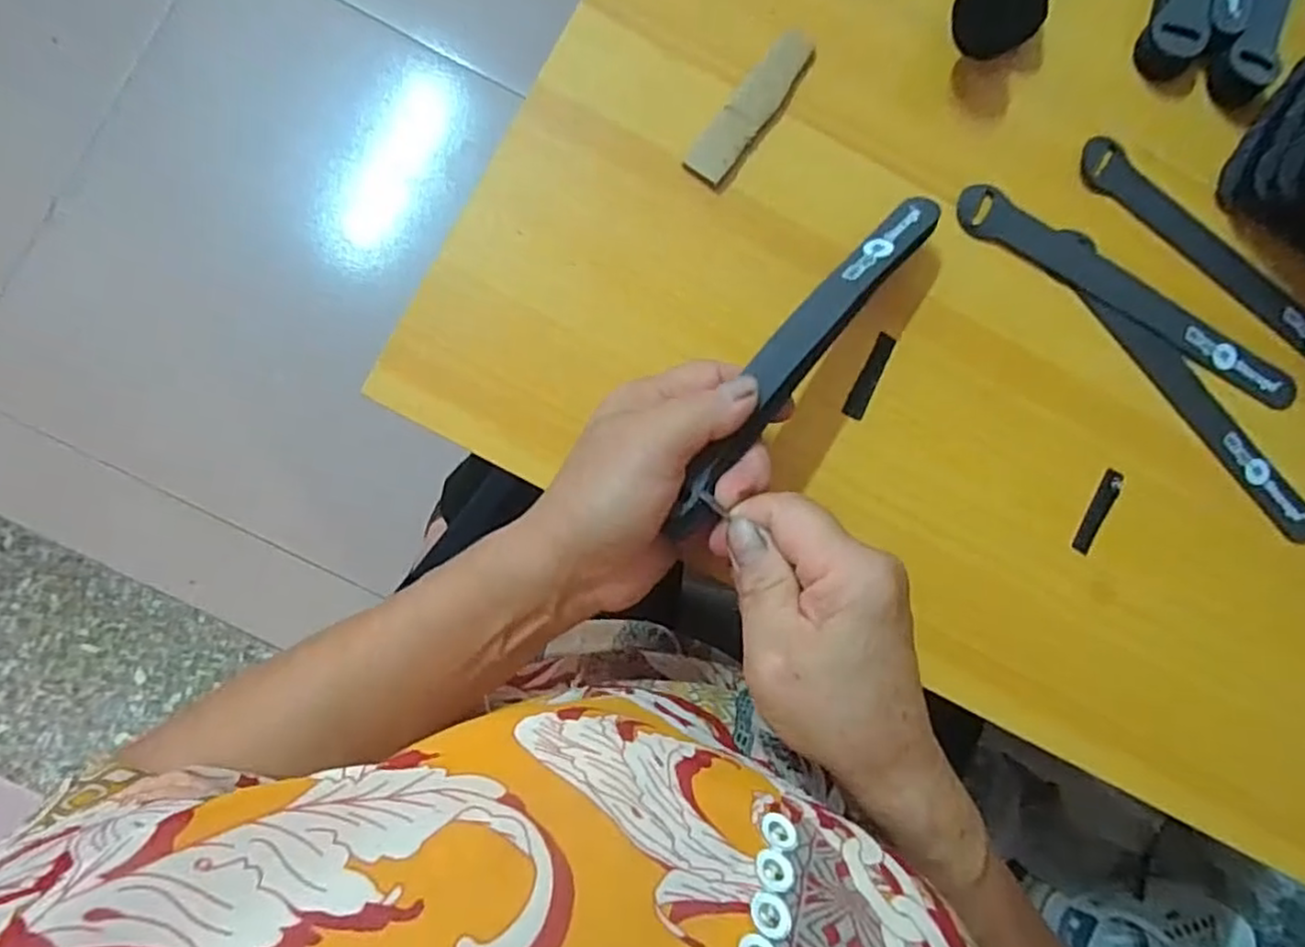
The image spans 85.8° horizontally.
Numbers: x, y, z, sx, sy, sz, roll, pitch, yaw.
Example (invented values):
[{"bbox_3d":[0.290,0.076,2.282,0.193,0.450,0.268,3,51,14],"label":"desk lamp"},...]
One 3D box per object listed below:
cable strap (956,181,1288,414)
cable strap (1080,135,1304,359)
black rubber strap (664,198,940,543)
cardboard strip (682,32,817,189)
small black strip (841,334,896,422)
[{"bbox_3d":[0.235,-0.084,0.345,0.192,0.004,0.020,31,87,-3],"label":"cable strap"},{"bbox_3d":[0.290,-0.099,0.352,0.192,0.006,0.024,41,86,-2],"label":"cable strap"},{"bbox_3d":[0.066,-0.056,0.295,0.025,0.017,0.196,39,72,-3],"label":"black rubber strap"},{"bbox_3d":[0.049,-0.178,0.340,0.022,0.005,0.088,35,87,-3],"label":"cardboard strip"},{"bbox_3d":[0.106,-0.048,0.343,0.010,0.004,0.044,26,87,-3],"label":"small black strip"}]

